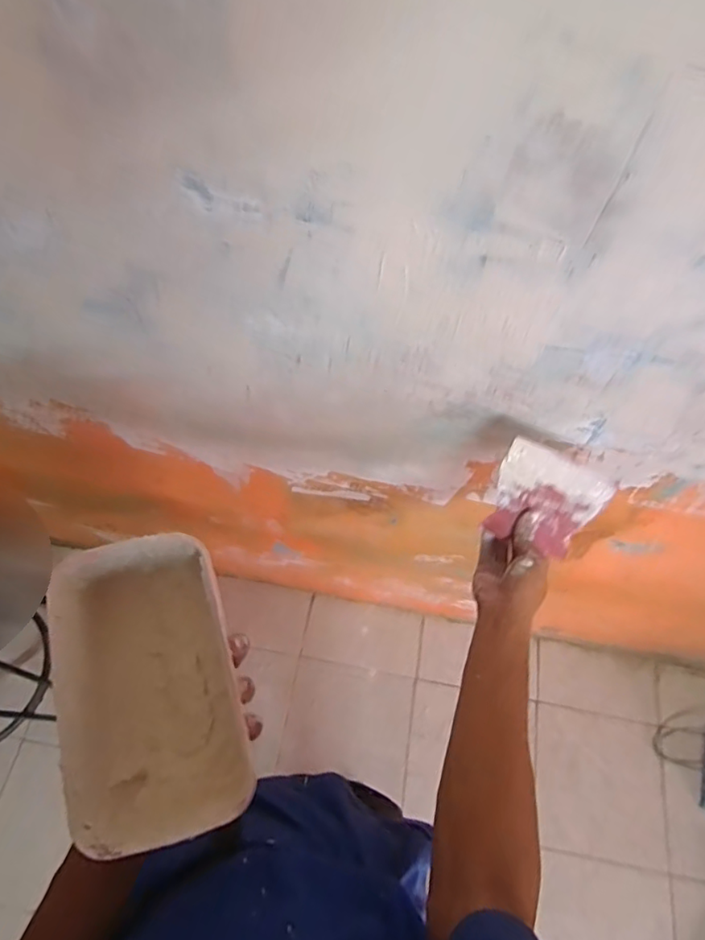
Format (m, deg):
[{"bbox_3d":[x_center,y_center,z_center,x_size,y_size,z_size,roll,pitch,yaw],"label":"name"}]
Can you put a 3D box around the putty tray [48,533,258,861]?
[{"bbox_3d":[-0.140,0.148,0.377,0.107,0.071,0.184,-16,64,-10],"label":"putty tray"}]

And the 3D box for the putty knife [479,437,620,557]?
[{"bbox_3d":[0.200,0.032,0.572,0.116,0.101,0.008,22,19,-9],"label":"putty knife"}]

